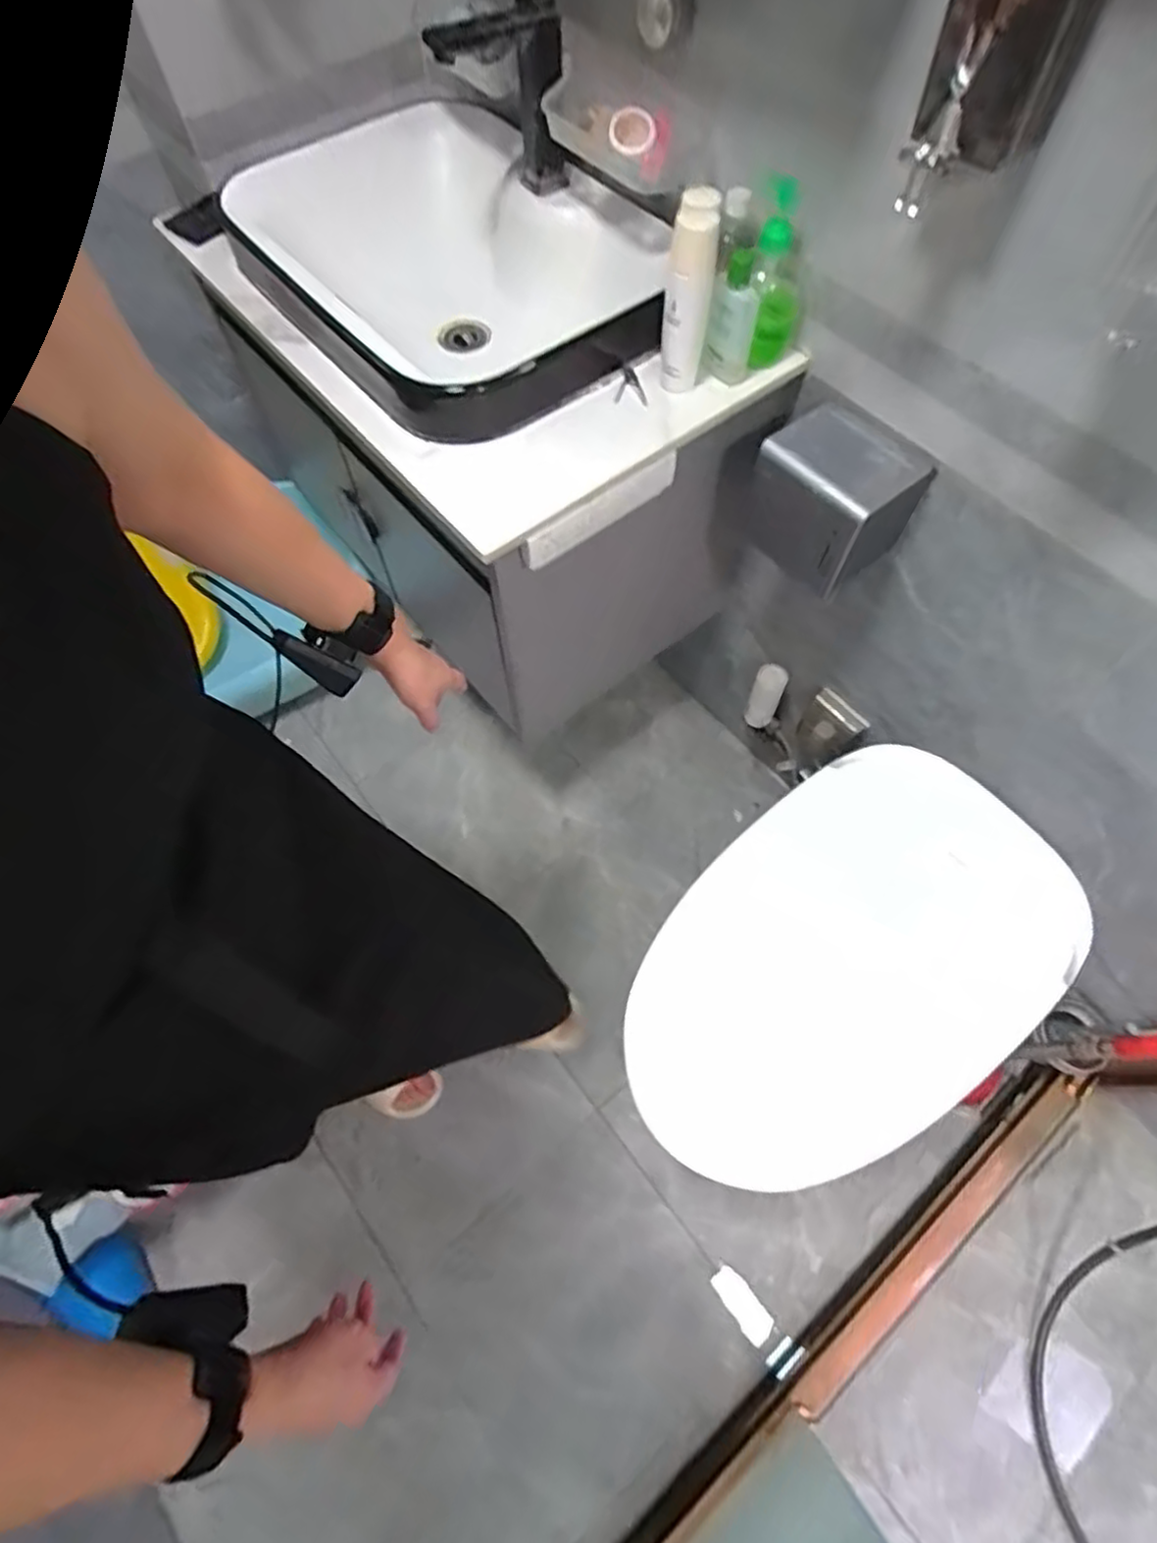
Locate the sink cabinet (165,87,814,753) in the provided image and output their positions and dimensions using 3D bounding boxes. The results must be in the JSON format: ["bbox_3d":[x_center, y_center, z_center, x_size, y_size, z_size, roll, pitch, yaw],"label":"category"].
[{"bbox_3d":[-0.154,-0.540,0.997,0.445,0.469,0.776,-37,69,-14],"label":"sink cabinet"}]

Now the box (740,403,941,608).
[{"bbox_3d":[0.302,-0.327,0.812,0.121,0.148,0.169,-41,70,-16],"label":"box"}]

